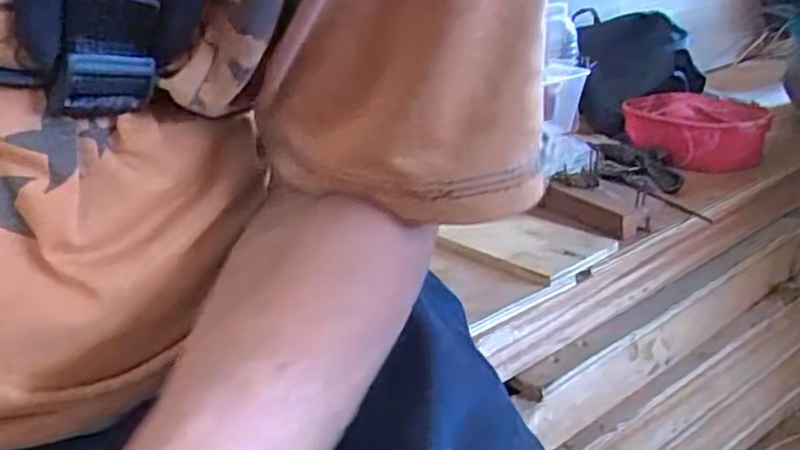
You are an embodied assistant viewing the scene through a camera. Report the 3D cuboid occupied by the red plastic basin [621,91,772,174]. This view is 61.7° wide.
[{"bbox_3d":[0.358,-0.119,0.831,0.148,0.050,0.199,-4,22,-1],"label":"red plastic basin"}]

